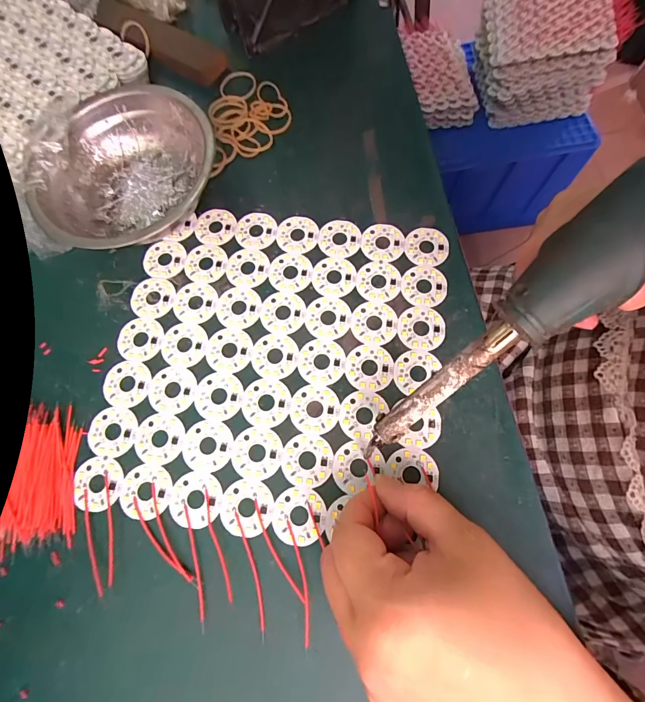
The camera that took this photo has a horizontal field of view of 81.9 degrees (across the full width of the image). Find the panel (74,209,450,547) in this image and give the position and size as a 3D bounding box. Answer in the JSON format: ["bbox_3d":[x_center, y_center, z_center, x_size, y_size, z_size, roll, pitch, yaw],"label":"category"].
[{"bbox_3d":[-0.030,0.003,0.243,0.206,0.004,0.208,7,73,4],"label":"panel"}]

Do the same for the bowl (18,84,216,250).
[{"bbox_3d":[-0.133,-0.121,0.263,0.119,0.046,0.125,-1,72,2],"label":"bowl"}]

